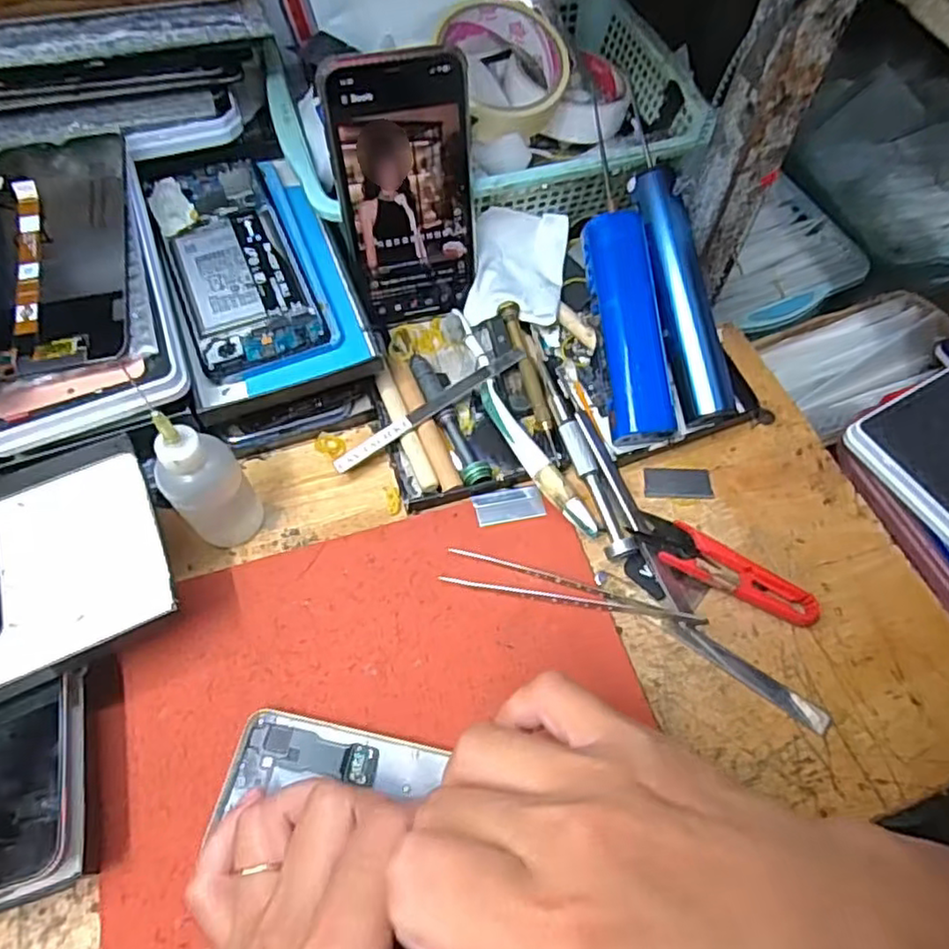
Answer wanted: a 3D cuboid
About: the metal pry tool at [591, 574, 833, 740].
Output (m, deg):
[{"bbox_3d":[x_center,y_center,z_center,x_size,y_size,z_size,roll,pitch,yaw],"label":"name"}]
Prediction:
[{"bbox_3d":[0.118,0.087,0.339,0.127,0.004,0.012,34,66,14],"label":"metal pry tool"}]

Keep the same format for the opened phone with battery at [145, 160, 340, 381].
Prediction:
[{"bbox_3d":[-0.141,-0.129,0.402,0.074,0.015,0.156,-20,64,-12],"label":"opened phone with battery"}]

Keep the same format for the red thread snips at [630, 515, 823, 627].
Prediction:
[{"bbox_3d":[0.132,0.051,0.354,0.100,0.012,0.025,26,64,11],"label":"red thread snips"}]

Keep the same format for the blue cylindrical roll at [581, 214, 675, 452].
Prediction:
[{"bbox_3d":[0.088,-0.085,0.393,0.035,0.030,0.132,-7,83,-6],"label":"blue cylindrical roll"}]

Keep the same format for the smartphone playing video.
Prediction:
[{"bbox_3d":[-0.036,-0.156,0.385,0.077,0.149,0.005,-15,45,-6],"label":"smartphone playing video"}]

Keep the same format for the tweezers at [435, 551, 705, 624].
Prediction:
[{"bbox_3d":[0.050,0.062,0.348,0.133,0.007,0.019,14,63,4],"label":"tweezers"}]

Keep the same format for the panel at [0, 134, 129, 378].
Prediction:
[{"bbox_3d":[-0.219,-0.120,0.352,0.069,0.007,0.150,-10,68,-8],"label":"panel"}]

